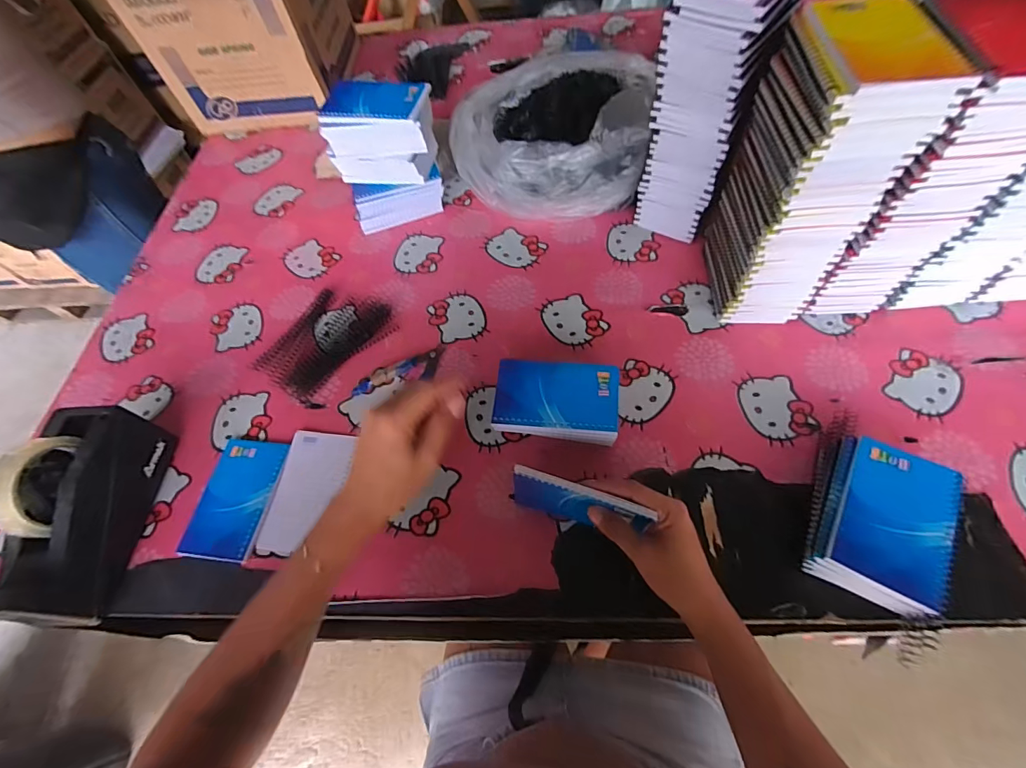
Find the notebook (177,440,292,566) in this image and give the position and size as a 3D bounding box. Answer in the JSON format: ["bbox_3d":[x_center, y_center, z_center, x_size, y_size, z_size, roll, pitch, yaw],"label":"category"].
[{"bbox_3d":[-0.305,0.124,0.481,0.080,0.007,0.129,4,60,7],"label":"notebook"}]

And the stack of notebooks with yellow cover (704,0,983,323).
[{"bbox_3d":[0.297,-0.210,0.460,0.099,0.283,0.151,0,60,4],"label":"stack of notebooks with yellow cover"}]

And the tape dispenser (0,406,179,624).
[{"bbox_3d":[-0.434,0.120,0.428,0.064,0.130,0.194,-7,60,1],"label":"tape dispenser"}]

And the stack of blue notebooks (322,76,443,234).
[{"bbox_3d":[-0.181,-0.320,0.631,0.145,0.172,0.099,2,60,6],"label":"stack of blue notebooks"}]

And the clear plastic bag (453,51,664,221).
[{"bbox_3d":[0.060,-0.406,0.695,0.292,0.111,0.325,4,60,7],"label":"clear plastic bag"}]

